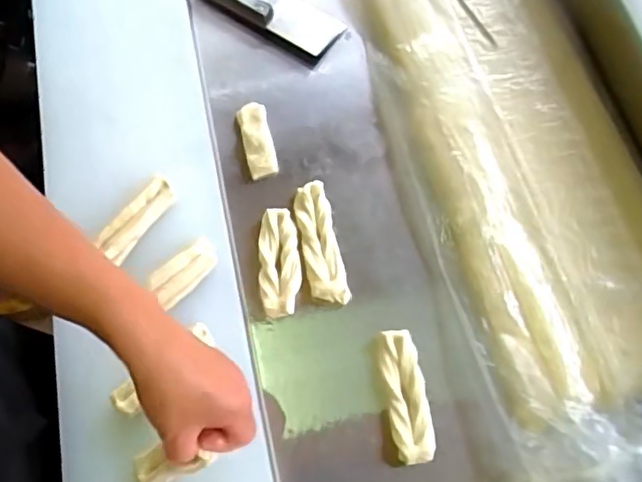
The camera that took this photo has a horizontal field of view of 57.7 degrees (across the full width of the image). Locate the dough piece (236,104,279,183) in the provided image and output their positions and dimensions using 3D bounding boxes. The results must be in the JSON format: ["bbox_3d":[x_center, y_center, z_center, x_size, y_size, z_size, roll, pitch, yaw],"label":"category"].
[{"bbox_3d":[-0.074,-0.115,0.676,0.033,0.028,0.097,-13,68,-7],"label":"dough piece"}]

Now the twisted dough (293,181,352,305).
[{"bbox_3d":[-0.001,0.004,0.626,0.039,0.031,0.136,-10,68,-6],"label":"twisted dough"}]

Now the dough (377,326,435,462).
[{"bbox_3d":[0.080,0.151,0.572,0.041,0.038,0.127,-9,68,-6],"label":"dough"}]

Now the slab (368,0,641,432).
[{"bbox_3d":[0.219,-0.194,0.697,0.265,0.052,0.786,-11,68,-6],"label":"slab"}]

